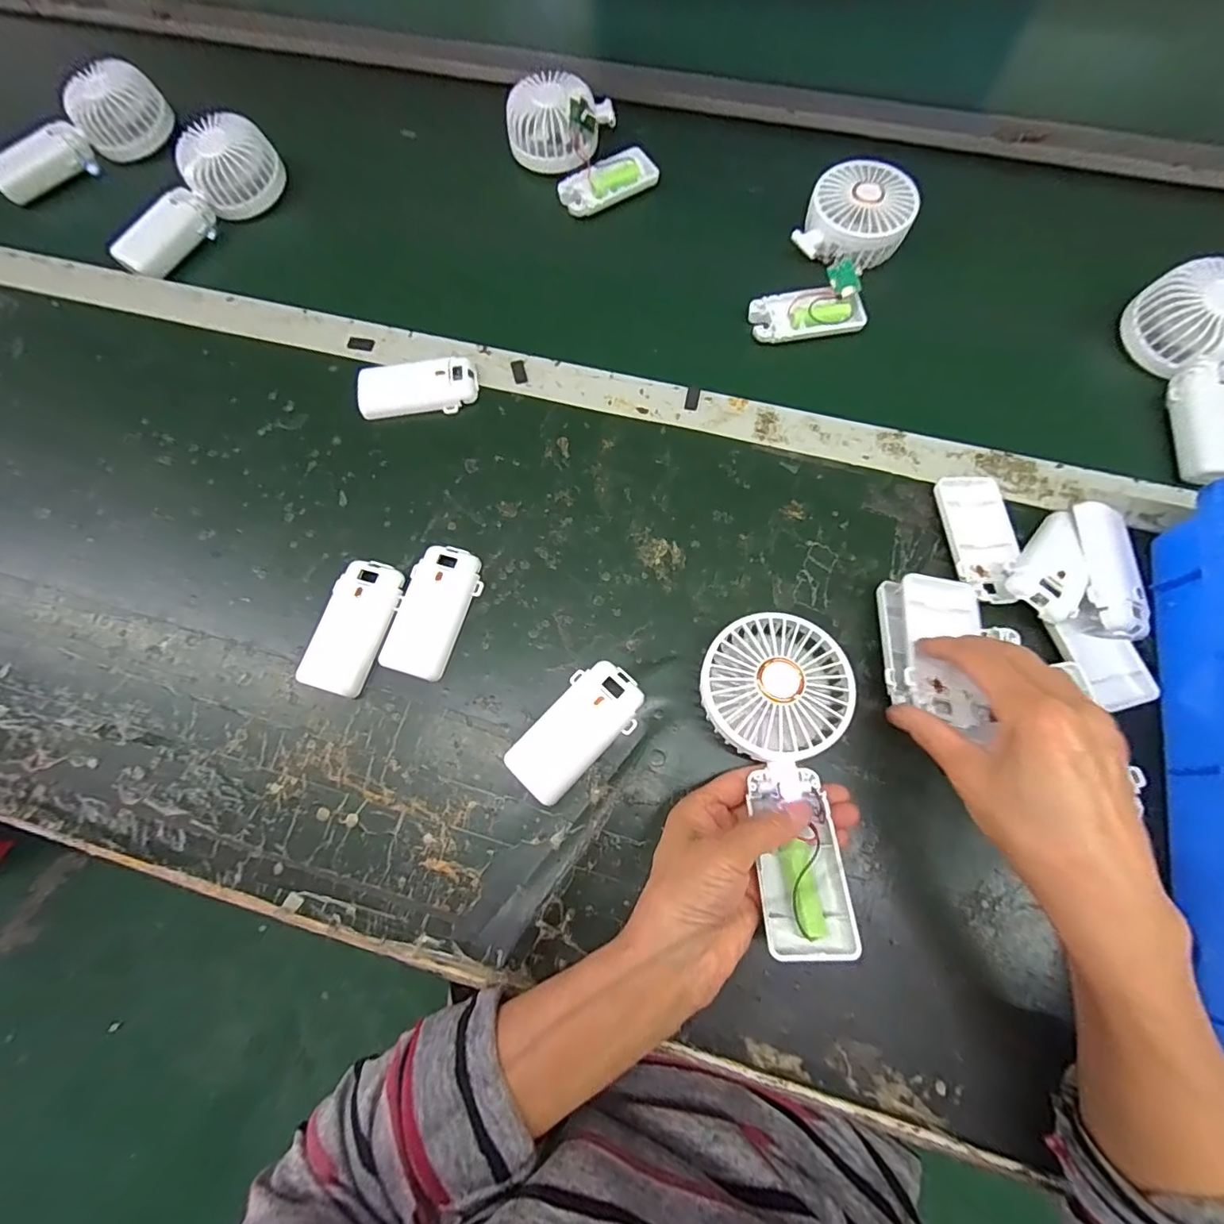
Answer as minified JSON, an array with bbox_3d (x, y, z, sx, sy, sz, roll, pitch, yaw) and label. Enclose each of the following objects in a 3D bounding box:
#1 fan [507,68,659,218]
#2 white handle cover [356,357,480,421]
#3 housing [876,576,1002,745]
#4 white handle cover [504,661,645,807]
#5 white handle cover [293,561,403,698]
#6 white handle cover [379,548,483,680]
[{"bbox_3d":[-0.034,-0.455,0.504,0.104,0.045,0.131,-35,73,-10],"label":"fan"},{"bbox_3d":[-0.158,-0.183,0.428,0.095,0.016,0.043,-5,70,0],"label":"white handle cover"},{"bbox_3d":[0.198,0.024,0.323,0.052,0.029,0.094,10,71,6],"label":"housing"},{"bbox_3d":[-0.023,0.075,0.336,0.093,0.015,0.048,-41,74,-12],"label":"white handle cover"},{"bbox_3d":[-0.173,0.009,0.352,0.044,0.015,0.089,17,72,8],"label":"white handle cover"},{"bbox_3d":[-0.125,-0.001,0.365,0.046,0.014,0.092,16,72,8],"label":"white handle cover"}]

